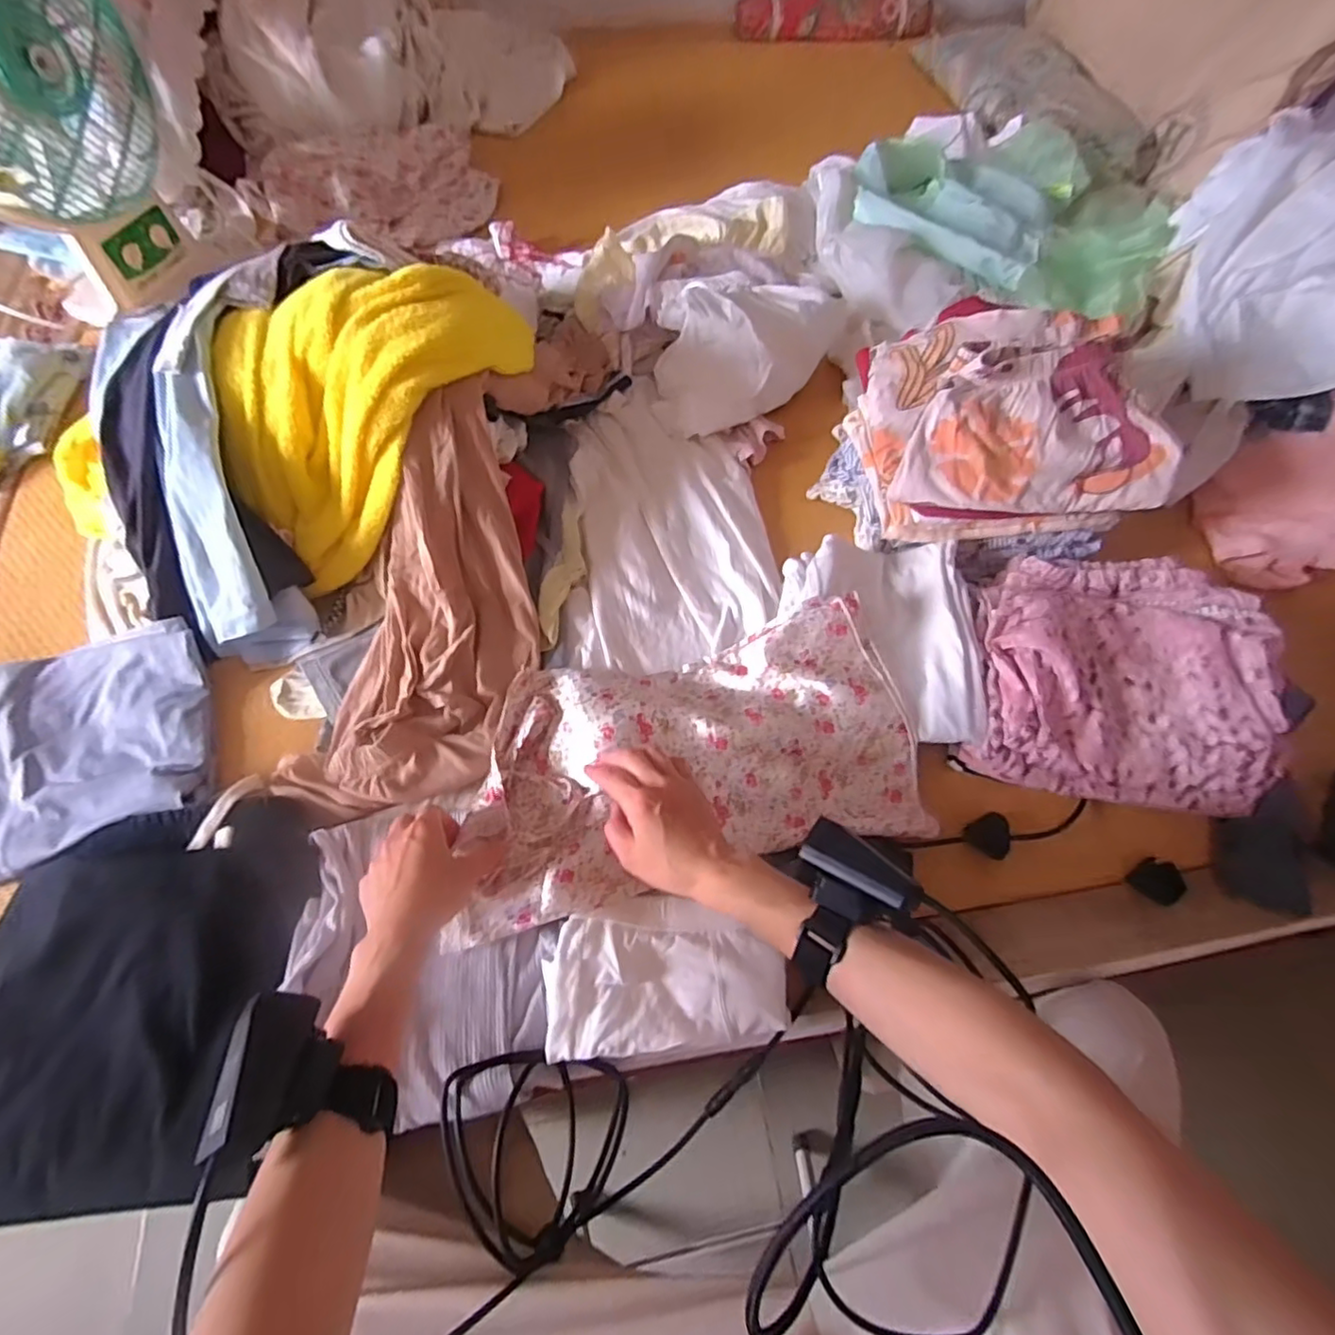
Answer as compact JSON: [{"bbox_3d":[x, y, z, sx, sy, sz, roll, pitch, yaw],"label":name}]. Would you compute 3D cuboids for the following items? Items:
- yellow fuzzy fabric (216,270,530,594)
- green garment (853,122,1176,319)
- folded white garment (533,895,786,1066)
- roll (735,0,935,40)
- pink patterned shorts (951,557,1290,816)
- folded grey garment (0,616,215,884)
[{"bbox_3d":[-0.279,-0.263,0.616,0.315,0.179,0.200,-34,70,-18],"label":"yellow fuzzy fabric"},{"bbox_3d":[0.536,-0.696,0.941,0.474,0.099,0.450,41,69,16],"label":"green garment"},{"bbox_3d":[-0.002,0.236,0.477,0.178,0.022,0.106,-4,63,-1],"label":"folded white garment"},{"bbox_3d":[0.349,-1.346,1.273,0.411,0.075,0.081,5,64,-1],"label":"roll"},{"bbox_3d":[0.424,0.002,0.591,0.244,0.084,0.238,11,64,2],"label":"pink patterned shorts"},{"bbox_3d":[-0.540,0.064,0.552,0.233,0.024,0.207,-20,65,-9],"label":"folded grey garment"}]

